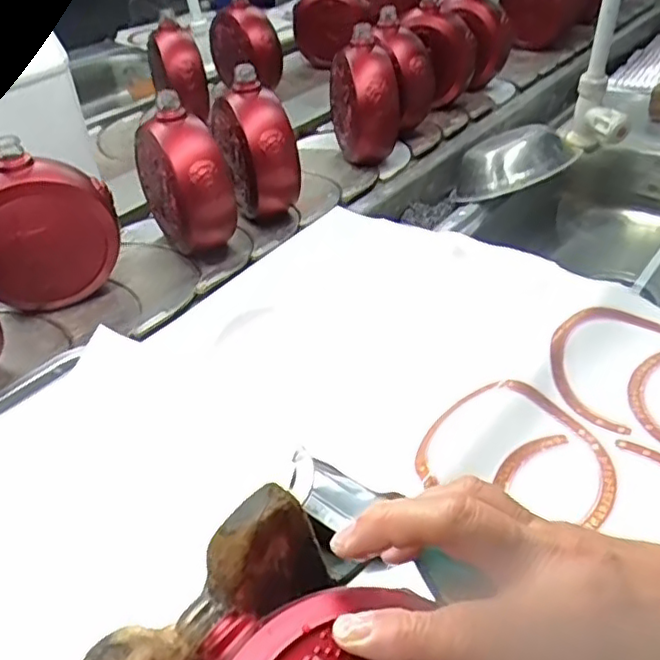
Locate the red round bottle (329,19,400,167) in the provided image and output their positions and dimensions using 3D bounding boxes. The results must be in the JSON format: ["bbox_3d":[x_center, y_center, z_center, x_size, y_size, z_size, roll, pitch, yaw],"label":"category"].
[{"bbox_3d":[0.043,-0.296,0.821,0.061,0.154,0.120,-12,39,-9],"label":"red round bottle"}]

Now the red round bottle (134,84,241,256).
[{"bbox_3d":[-0.149,-0.153,0.655,0.057,0.151,0.115,-27,44,-26],"label":"red round bottle"}]

